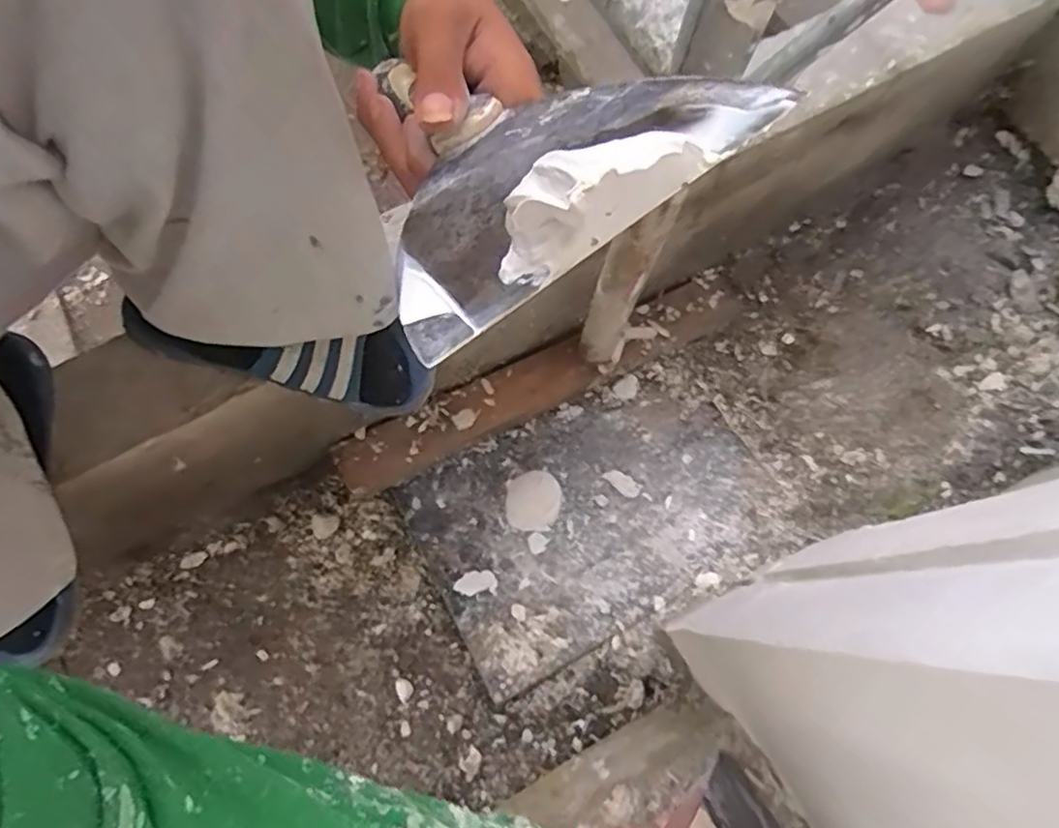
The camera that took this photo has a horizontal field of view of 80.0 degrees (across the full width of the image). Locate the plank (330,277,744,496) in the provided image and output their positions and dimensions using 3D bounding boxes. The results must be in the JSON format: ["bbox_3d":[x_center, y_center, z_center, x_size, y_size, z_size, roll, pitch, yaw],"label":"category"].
[{"bbox_3d":[0.027,-0.046,0.816,0.562,0.030,0.068,-26,78,-13],"label":"plank"}]

